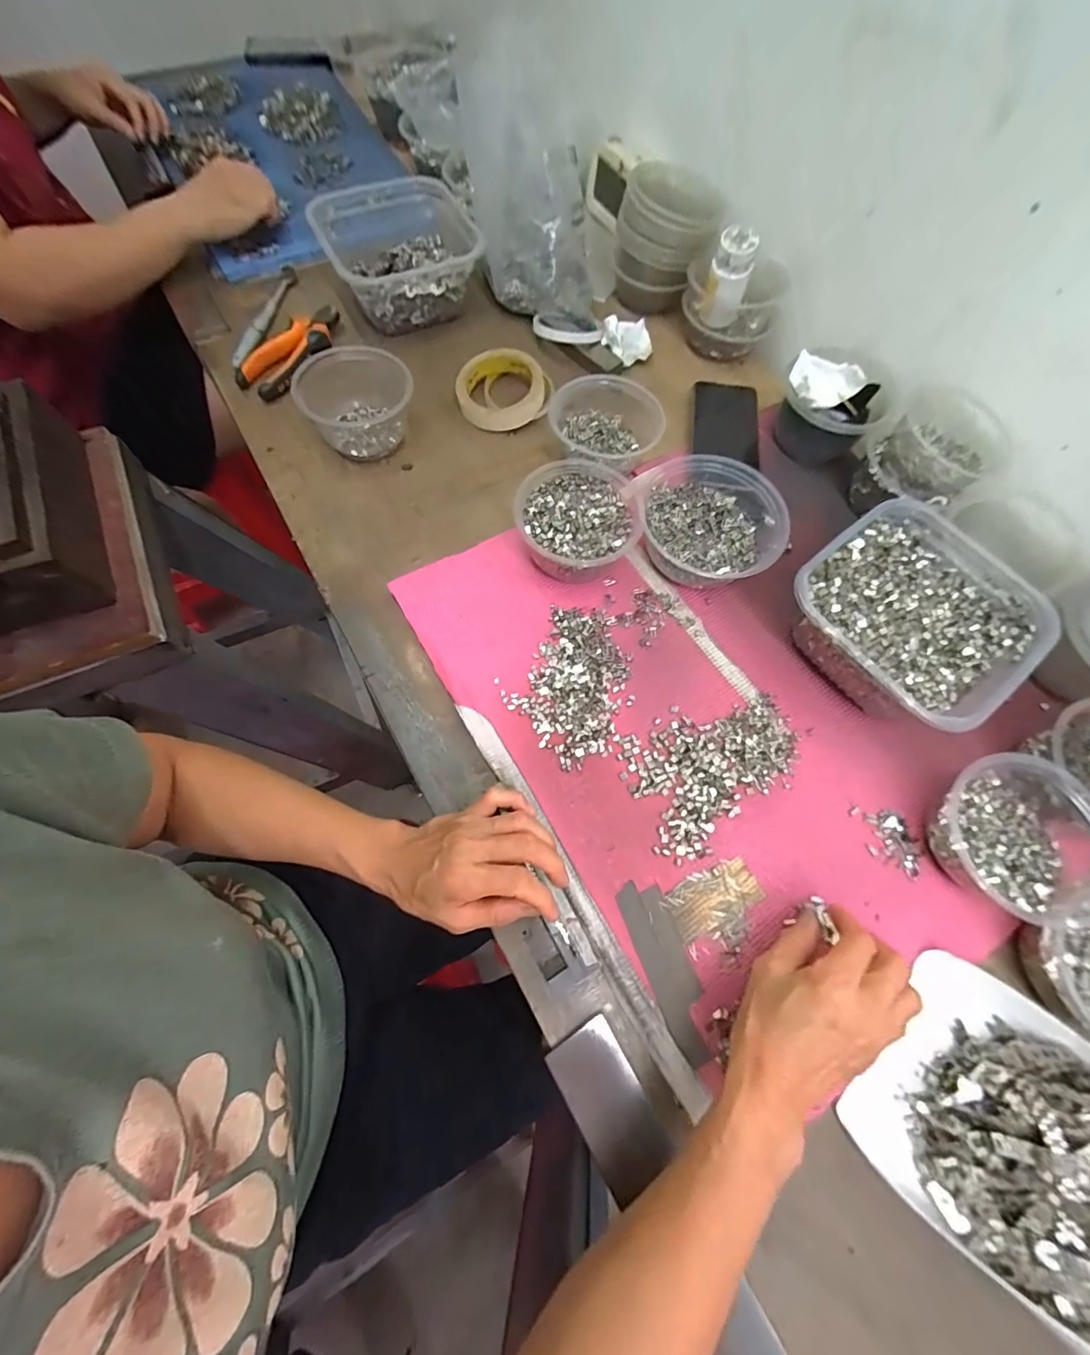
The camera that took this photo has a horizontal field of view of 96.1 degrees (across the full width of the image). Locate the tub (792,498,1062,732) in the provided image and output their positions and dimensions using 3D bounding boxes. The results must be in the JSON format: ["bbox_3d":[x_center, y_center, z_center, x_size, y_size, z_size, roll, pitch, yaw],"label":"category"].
[{"bbox_3d":[0.320,-0.053,0.438,0.184,0.074,0.174,-35,75,-15],"label":"tub"}]

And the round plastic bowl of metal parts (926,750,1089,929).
[{"bbox_3d":[0.362,0.120,0.375,0.112,0.061,0.113,1,68,-3],"label":"round plastic bowl of metal parts"}]

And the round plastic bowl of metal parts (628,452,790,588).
[{"bbox_3d":[0.158,-0.150,0.475,0.137,0.056,0.135,1,68,-3],"label":"round plastic bowl of metal parts"}]

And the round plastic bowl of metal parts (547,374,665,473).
[{"bbox_3d":[0.063,-0.266,0.519,0.104,0.042,0.104,-18,70,-10],"label":"round plastic bowl of metal parts"}]

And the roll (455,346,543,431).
[{"bbox_3d":[-0.052,-0.331,0.564,0.096,0.034,0.096,0,70,-1],"label":"roll"}]

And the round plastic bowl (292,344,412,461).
[{"bbox_3d":[-0.198,-0.293,0.520,0.111,0.061,0.103,1,68,-3],"label":"round plastic bowl"}]

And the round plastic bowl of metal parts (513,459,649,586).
[{"bbox_3d":[0.034,-0.151,0.472,0.121,0.056,0.131,1,69,-2],"label":"round plastic bowl of metal parts"}]

